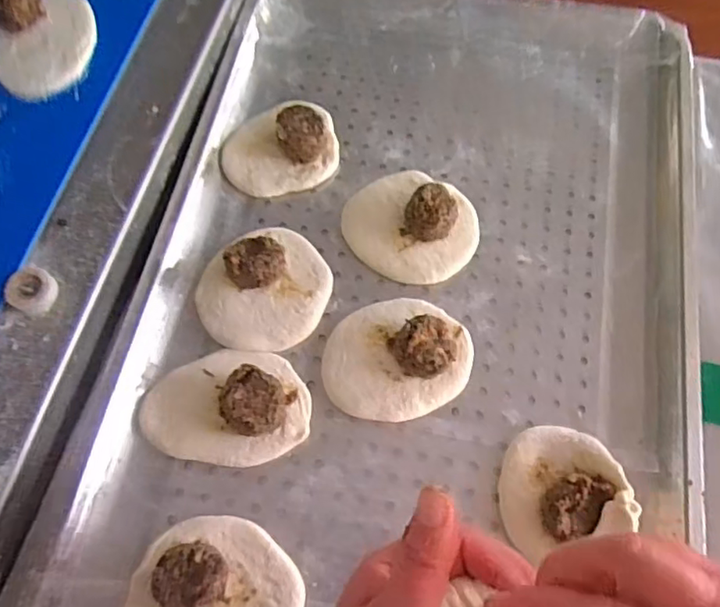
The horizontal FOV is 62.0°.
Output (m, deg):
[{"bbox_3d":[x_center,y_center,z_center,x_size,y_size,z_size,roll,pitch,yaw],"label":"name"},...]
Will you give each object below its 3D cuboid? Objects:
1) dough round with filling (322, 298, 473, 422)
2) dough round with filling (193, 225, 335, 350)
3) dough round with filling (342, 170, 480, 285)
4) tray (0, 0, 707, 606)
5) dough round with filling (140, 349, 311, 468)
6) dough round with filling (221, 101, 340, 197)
[{"bbox_3d":[0.025,0.033,0.411,0.100,0.027,0.086,-26,70,-9],"label":"dough round with filling"},{"bbox_3d":[-0.069,-0.013,0.430,0.096,0.025,0.089,0,68,1],"label":"dough round with filling"},{"bbox_3d":[0.039,-0.064,0.455,0.100,0.033,0.088,41,74,16],"label":"dough round with filling"},{"bbox_3d":[0.039,-0.012,0.435,0.384,0.035,0.586,11,68,5],"label":"tray"},{"bbox_3d":[-0.090,0.064,0.395,0.109,0.028,0.076,5,68,3],"label":"dough round with filling"},{"bbox_3d":[-0.065,-0.129,0.482,0.092,0.029,0.075,-13,68,-5],"label":"dough round with filling"}]

